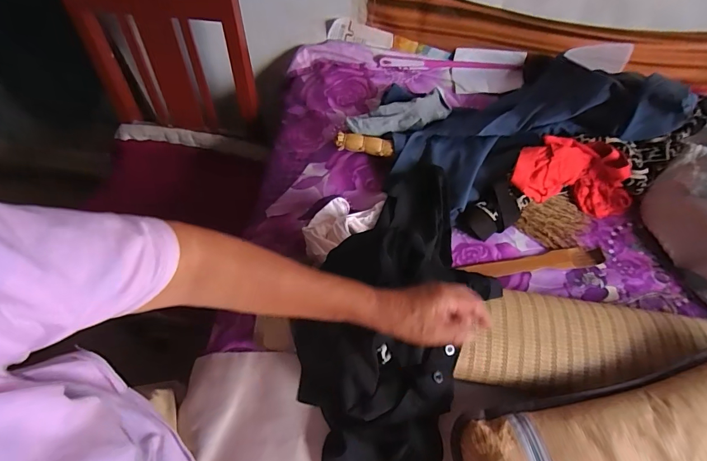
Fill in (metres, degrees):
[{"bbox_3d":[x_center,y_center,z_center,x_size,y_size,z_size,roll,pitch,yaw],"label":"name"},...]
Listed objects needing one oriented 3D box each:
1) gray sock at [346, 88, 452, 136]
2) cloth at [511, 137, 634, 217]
[{"bbox_3d":[0.092,-0.216,0.757,0.217,0.050,0.074,-21,63,-14],"label":"gray sock"},{"bbox_3d":[0.386,-0.100,0.676,0.236,0.089,0.099,11,59,-14],"label":"cloth"}]

